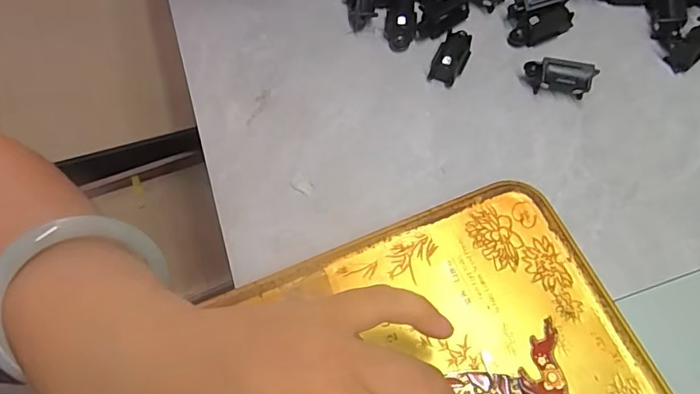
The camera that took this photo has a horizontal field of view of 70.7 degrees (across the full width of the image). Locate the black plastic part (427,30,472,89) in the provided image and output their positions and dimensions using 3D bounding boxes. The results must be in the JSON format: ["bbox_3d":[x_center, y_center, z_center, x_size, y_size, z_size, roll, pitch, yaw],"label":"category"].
[{"bbox_3d":[0.057,-0.078,0.277,0.015,0.014,0.028,26,70,13],"label":"black plastic part"}]

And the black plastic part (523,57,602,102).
[{"bbox_3d":[0.112,-0.064,0.266,0.034,0.018,0.009,10,67,7],"label":"black plastic part"}]

